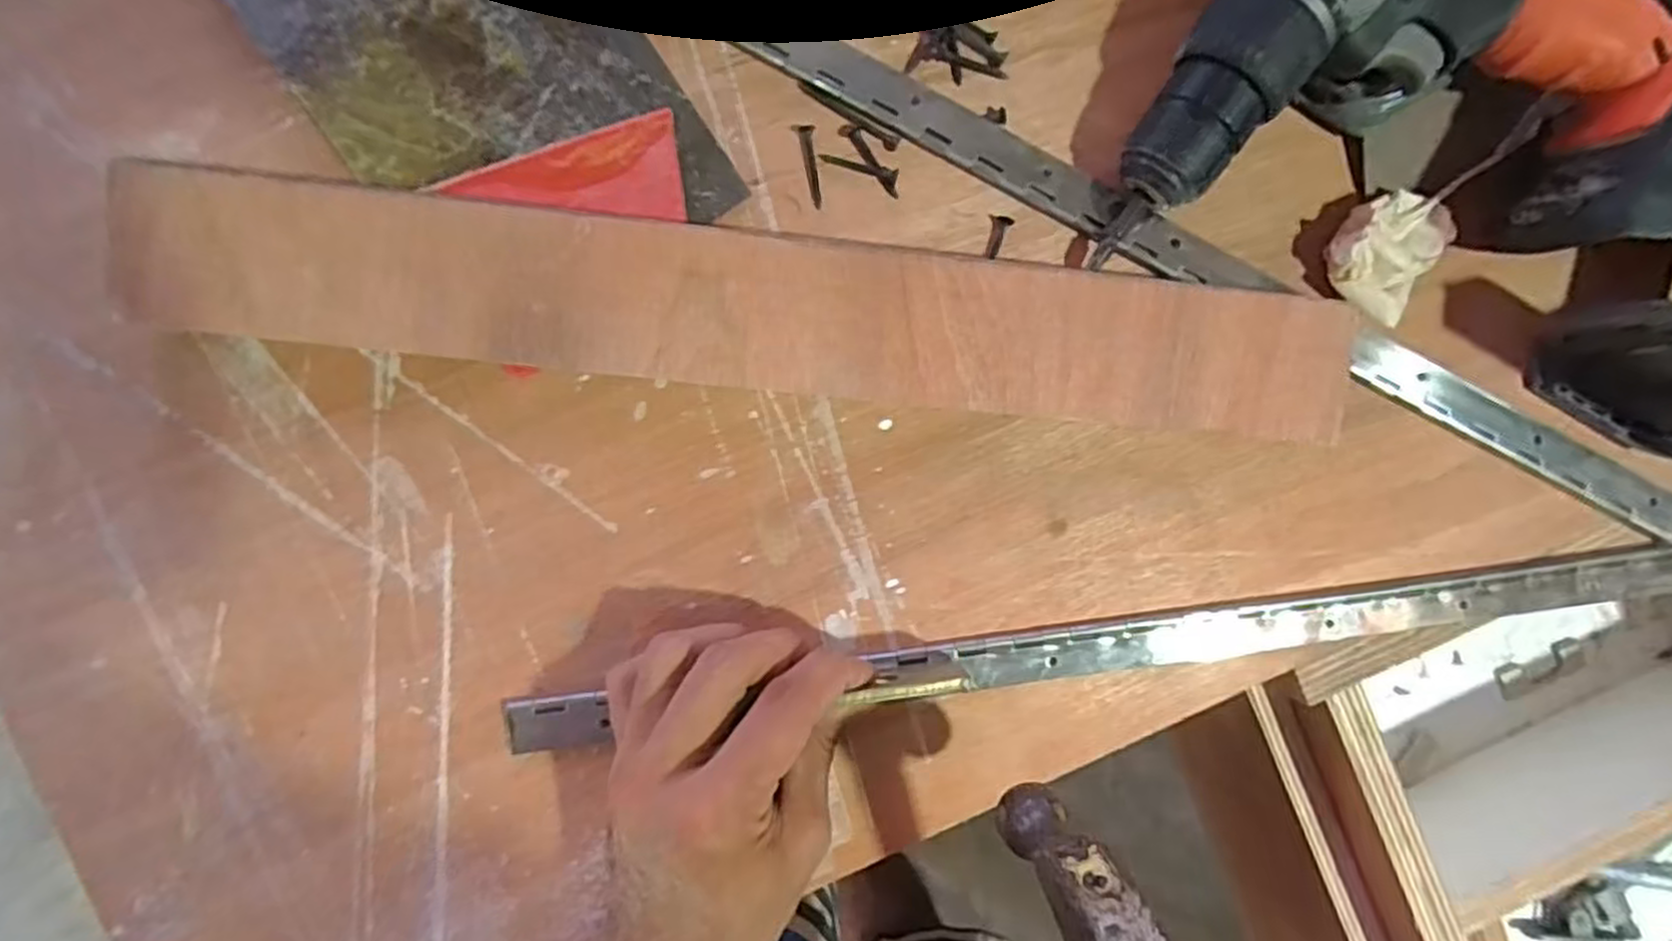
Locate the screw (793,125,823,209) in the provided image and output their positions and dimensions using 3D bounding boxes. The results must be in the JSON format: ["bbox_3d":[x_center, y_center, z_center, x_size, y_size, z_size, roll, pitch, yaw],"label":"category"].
[{"bbox_3d":[-0.011,-0.129,0.325,0.009,0.004,0.035,-10,93,-4],"label":"screw"}]

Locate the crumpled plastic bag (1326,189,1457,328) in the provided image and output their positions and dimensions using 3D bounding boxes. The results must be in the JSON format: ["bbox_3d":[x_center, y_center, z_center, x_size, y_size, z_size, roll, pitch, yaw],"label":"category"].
[{"bbox_3d":[0.244,-0.099,0.339,0.045,0.018,0.057,37,89,-4],"label":"crumpled plastic bag"}]

